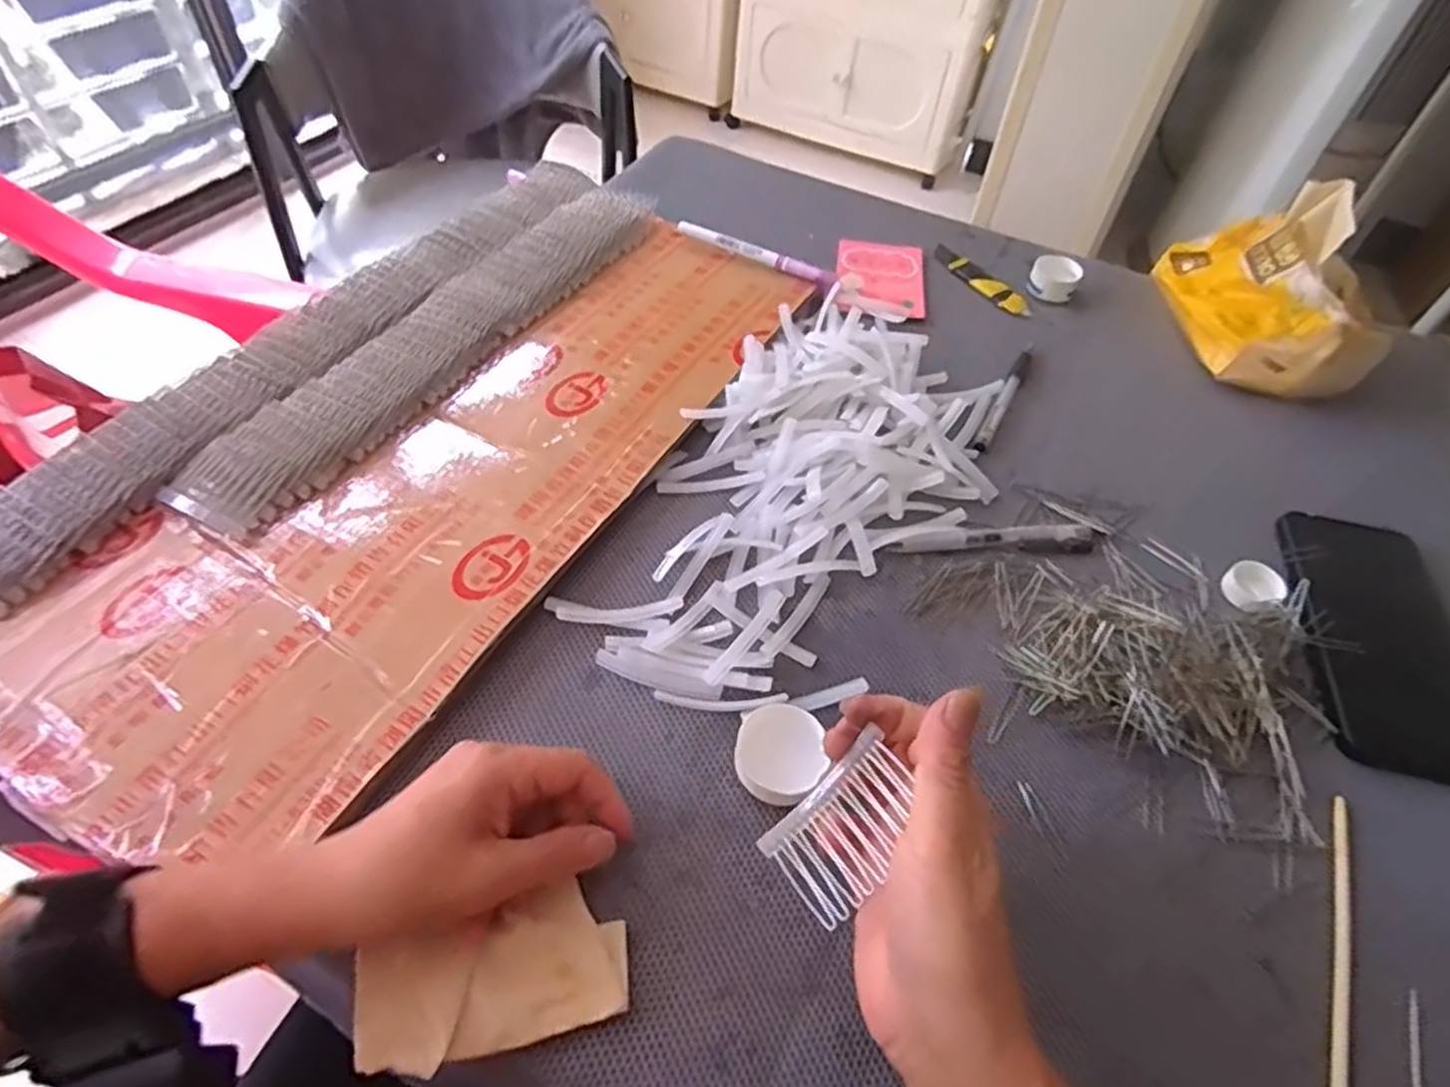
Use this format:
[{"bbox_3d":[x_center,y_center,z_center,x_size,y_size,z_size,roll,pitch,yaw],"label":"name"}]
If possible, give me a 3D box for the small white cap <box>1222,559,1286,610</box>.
[{"bbox_3d":[0.305,0.025,0.444,0.036,0.010,0.029,-32,60,-26],"label":"small white cap"}]

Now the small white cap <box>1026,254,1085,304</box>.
[{"bbox_3d":[0.269,-0.216,0.628,0.038,0.021,0.036,21,53,12],"label":"small white cap"}]

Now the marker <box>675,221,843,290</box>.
[{"bbox_3d":[0.023,-0.226,0.605,0.137,0.014,0.012,24,54,14],"label":"marker"}]

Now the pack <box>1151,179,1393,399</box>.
[{"bbox_3d":[0.403,-0.199,0.560,0.105,0.099,0.158,1,52,-3],"label":"pack"}]

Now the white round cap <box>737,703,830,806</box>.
[{"bbox_3d":[0.026,0.099,0.361,0.041,0.019,0.051,0,52,-5],"label":"white round cap"}]

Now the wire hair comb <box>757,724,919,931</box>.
[{"bbox_3d":[0.047,0.108,0.292,0.061,0.008,0.043,-46,54,4],"label":"wire hair comb"}]

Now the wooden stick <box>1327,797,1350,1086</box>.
[{"bbox_3d":[0.258,0.183,0.323,0.007,0.004,0.171,25,54,15],"label":"wooden stick"}]

